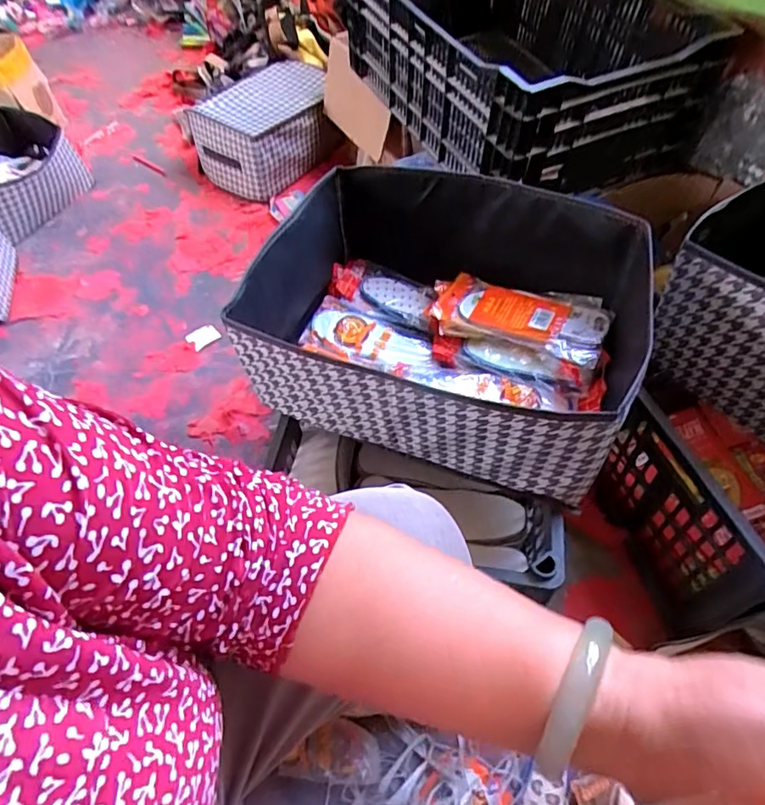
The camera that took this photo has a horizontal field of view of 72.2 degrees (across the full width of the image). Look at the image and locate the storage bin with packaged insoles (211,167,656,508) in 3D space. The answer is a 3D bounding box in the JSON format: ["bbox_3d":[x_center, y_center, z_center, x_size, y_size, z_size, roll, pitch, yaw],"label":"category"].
[{"bbox_3d":[0.074,-0.104,0.629,0.400,0.174,0.346,17,56,16],"label":"storage bin with packaged insoles"}]

